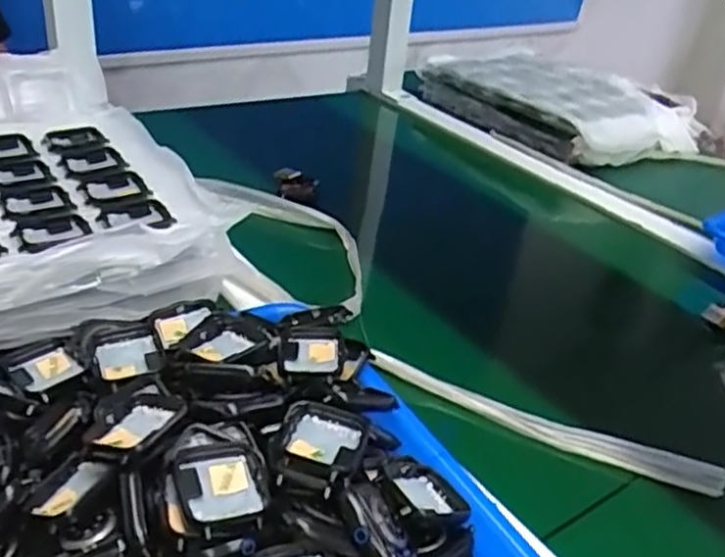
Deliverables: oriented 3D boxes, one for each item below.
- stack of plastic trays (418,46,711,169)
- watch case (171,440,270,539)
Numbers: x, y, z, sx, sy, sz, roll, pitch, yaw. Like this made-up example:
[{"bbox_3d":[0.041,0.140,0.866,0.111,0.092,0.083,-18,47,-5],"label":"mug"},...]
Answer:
[{"bbox_3d":[0.267,-0.250,0.971,0.259,0.060,0.346,-16,37,-32],"label":"stack of plastic trays"},{"bbox_3d":[-0.062,0.093,0.312,0.038,0.011,0.046,-8,34,-22],"label":"watch case"}]

